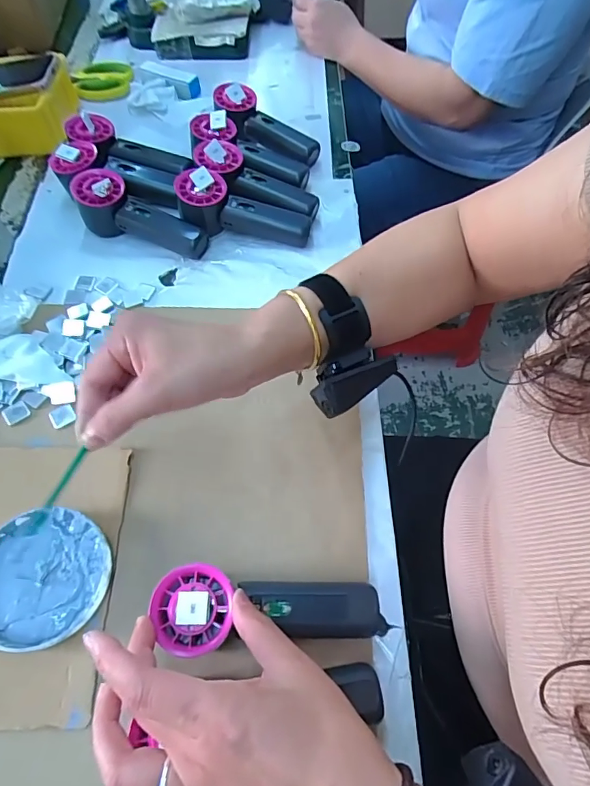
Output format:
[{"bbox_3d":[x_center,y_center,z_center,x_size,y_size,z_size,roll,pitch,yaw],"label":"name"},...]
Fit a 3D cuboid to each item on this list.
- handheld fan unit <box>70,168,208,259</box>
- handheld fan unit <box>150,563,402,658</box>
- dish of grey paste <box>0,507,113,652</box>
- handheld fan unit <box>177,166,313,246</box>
[{"bbox_3d":[-0.174,-0.208,0.518,0.156,0.051,0.060,15,62,6],"label":"handheld fan unit"},{"bbox_3d":[-0.013,0.156,0.323,0.169,0.031,0.052,6,61,-10],"label":"handheld fan unit"},{"bbox_3d":[-0.196,0.141,0.349,0.101,0.016,0.097,-21,64,-12],"label":"dish of grey paste"},{"bbox_3d":[-0.061,-0.208,0.524,0.158,0.053,0.053,16,62,-7],"label":"handheld fan unit"}]

